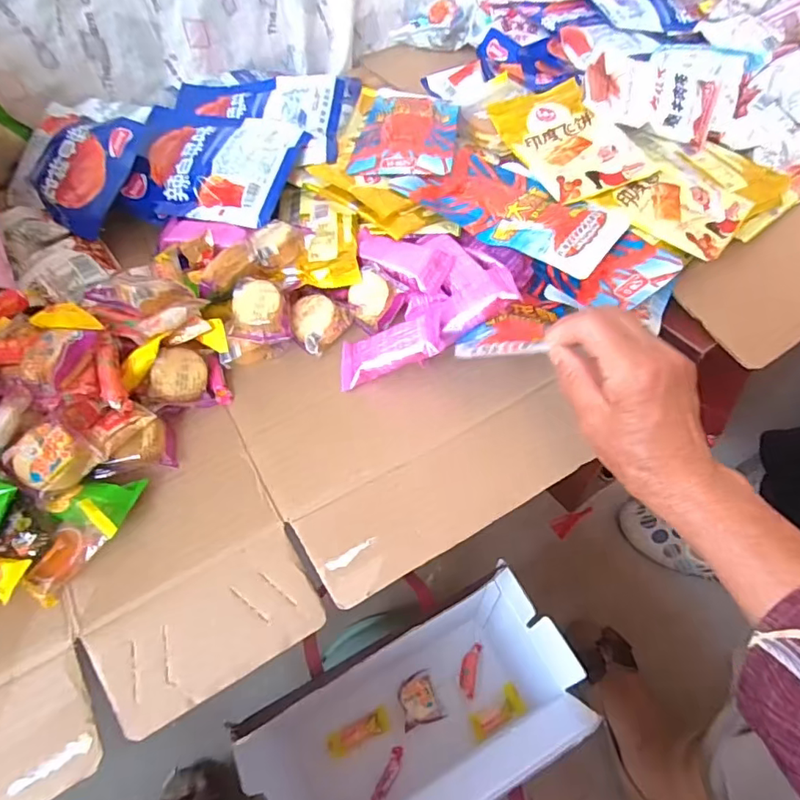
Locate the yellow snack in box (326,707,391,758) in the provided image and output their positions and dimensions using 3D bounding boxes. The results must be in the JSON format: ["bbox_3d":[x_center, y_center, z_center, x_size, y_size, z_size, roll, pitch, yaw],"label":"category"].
[{"bbox_3d":[-0.048,0.383,0.608,0.075,0.009,0.024,-22,57,-12],"label":"yellow snack in box"}]

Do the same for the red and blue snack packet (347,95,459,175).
[{"bbox_3d":[0.009,-0.274,0.535,0.096,0.011,0.161,4,55,6],"label":"red and blue snack packet"}]

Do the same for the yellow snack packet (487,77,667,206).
[{"bbox_3d":[0.168,-0.256,0.514,0.107,0.027,0.146,-19,56,-10],"label":"yellow snack packet"}]

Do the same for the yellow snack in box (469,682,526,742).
[{"bbox_3d":[0.112,0.361,0.608,0.068,0.012,0.032,-28,58,-16],"label":"yellow snack in box"}]

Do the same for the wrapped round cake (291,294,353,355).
[{"bbox_3d":[-0.069,-0.065,0.440,0.046,0.024,0.046,-2,73,8],"label":"wrapped round cake"}]

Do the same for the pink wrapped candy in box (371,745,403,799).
[{"bbox_3d":[-0.014,0.417,0.582,0.016,0.005,0.064,22,59,17],"label":"pink wrapped candy in box"}]

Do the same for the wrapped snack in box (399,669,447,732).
[{"bbox_3d":[0.022,0.349,0.616,0.044,0.029,0.053,-16,56,-9],"label":"wrapped snack in box"}]

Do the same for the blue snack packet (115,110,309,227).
[{"bbox_3d":[-0.179,-0.224,0.501,0.156,0.030,0.120,13,76,16],"label":"blue snack packet"}]

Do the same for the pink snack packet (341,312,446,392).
[{"bbox_3d":[-0.008,-0.038,0.413,0.087,0.019,0.038,-20,52,22],"label":"pink snack packet"}]

